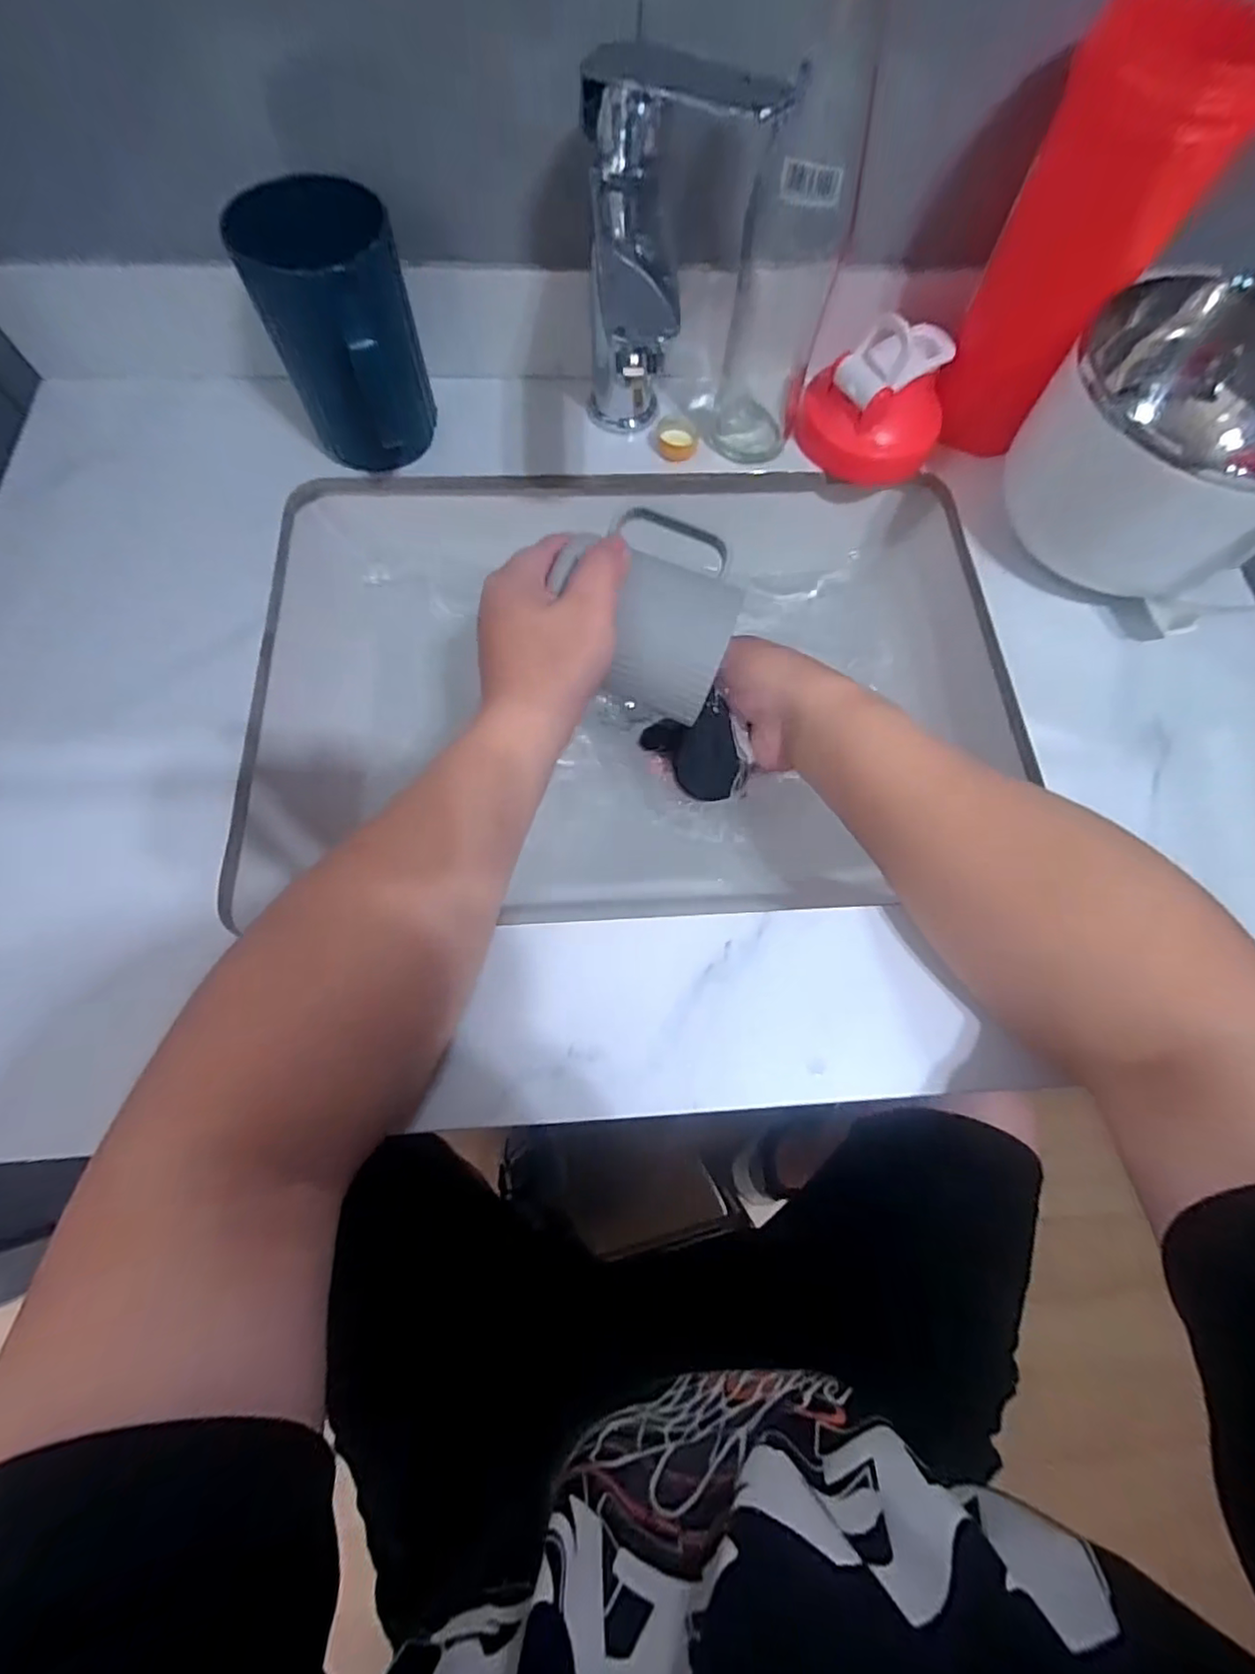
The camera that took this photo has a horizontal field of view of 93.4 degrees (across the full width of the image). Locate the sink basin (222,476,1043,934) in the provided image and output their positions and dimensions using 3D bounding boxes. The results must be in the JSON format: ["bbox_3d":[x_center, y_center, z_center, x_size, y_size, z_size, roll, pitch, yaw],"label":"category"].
[{"bbox_3d":[0.004,-0.098,0.408,0.463,0.113,0.291,-3,71,-3],"label":"sink basin"}]

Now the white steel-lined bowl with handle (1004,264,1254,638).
[{"bbox_3d":[0.301,-0.202,0.338,0.151,0.108,0.125,29,72,8],"label":"white steel-lined bowl with handle"}]

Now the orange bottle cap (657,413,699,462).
[{"bbox_3d":[0.034,-0.270,0.401,0.027,0.013,0.026,2,71,-1],"label":"orange bottle cap"}]

